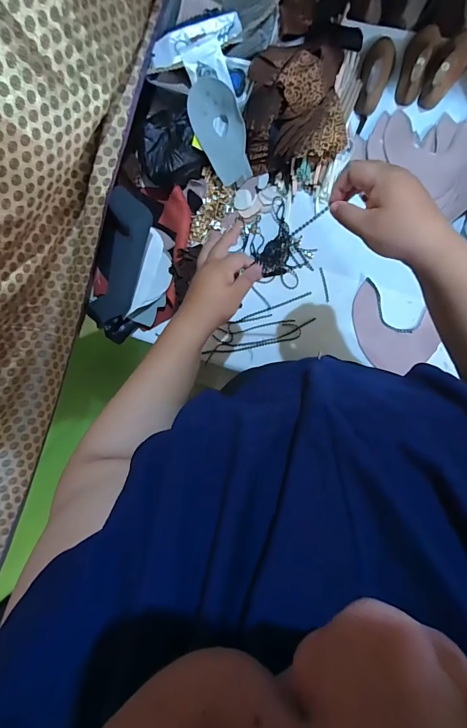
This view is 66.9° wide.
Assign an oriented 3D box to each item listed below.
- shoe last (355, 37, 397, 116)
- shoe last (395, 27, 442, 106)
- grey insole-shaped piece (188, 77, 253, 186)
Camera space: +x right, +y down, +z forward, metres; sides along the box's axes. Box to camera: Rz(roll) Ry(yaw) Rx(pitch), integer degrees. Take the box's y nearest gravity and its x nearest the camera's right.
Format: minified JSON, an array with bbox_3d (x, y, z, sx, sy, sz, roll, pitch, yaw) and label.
[{"bbox_3d":[0.254,-0.521,0.631,0.050,0.047,0.139,20,92,7],"label":"shoe last"},{"bbox_3d":[0.327,-0.541,0.621,0.048,0.053,0.133,22,92,7],"label":"shoe last"},{"bbox_3d":[-0.022,-0.409,0.625,0.083,0.027,0.164,-21,107,7],"label":"grey insole-shaped piece"}]

